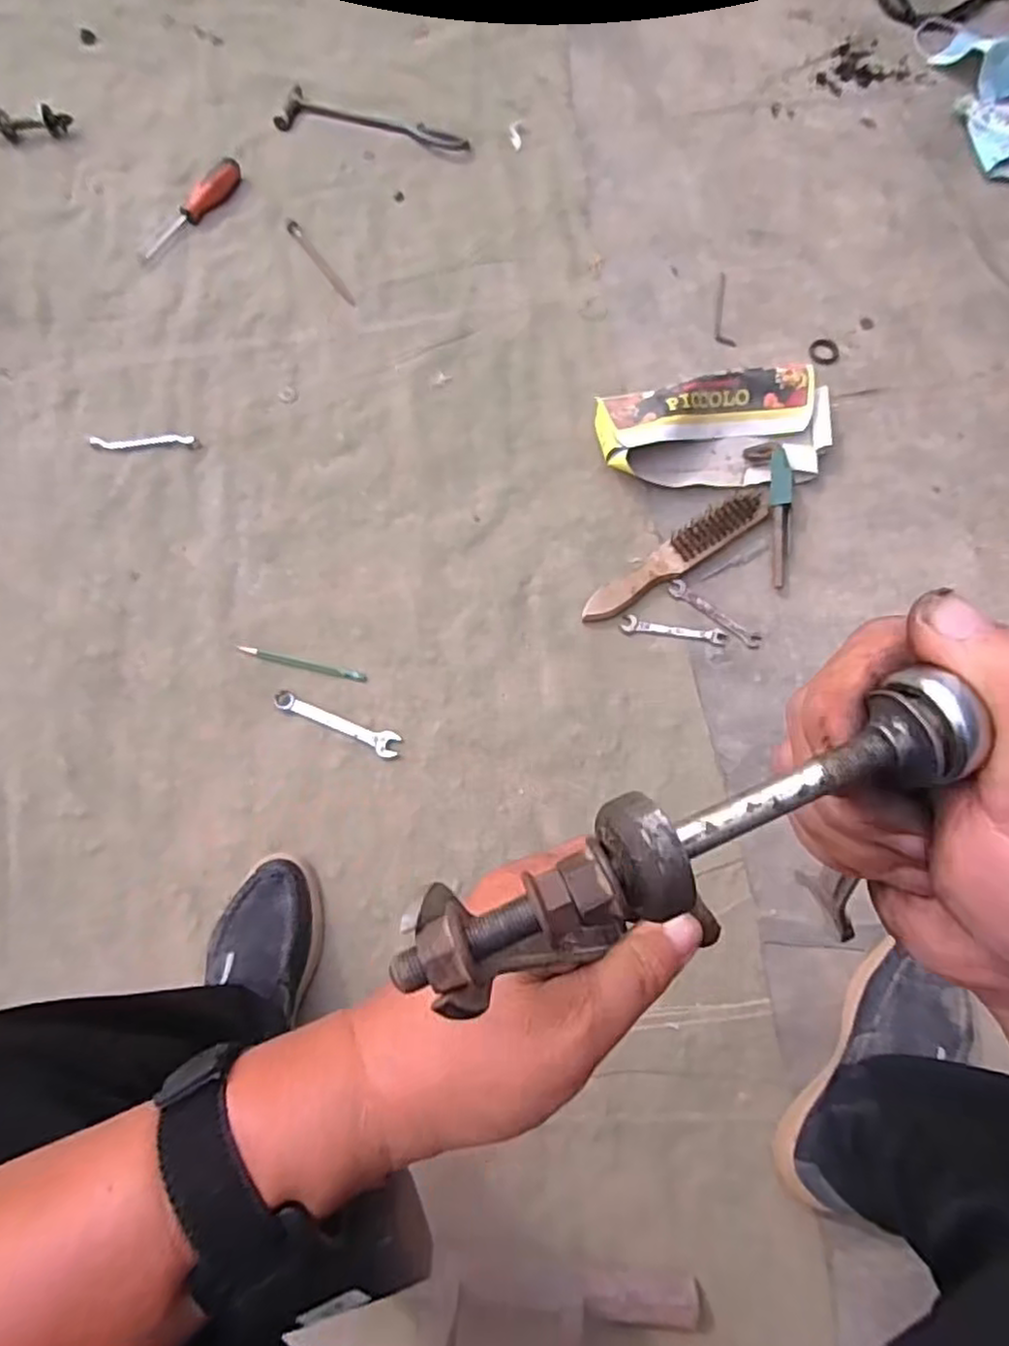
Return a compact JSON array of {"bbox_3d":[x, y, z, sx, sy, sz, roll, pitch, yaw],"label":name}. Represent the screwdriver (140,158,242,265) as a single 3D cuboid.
[{"bbox_3d":[-0.442,-0.648,0.971,0.033,0.024,0.191,37,80,9],"label":"screwdriver"}]

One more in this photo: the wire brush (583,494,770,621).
[{"bbox_3d":[0.200,-0.137,0.822,0.249,0.025,0.045,-32,78,-6],"label":"wire brush"}]

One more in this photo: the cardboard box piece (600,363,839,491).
[{"bbox_3d":[0.257,-0.295,0.852,0.278,0.055,0.136,-6,77,-1],"label":"cardboard box piece"}]

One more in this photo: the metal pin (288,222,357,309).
[{"bbox_3d":[-0.255,-0.567,0.957,0.018,0.011,0.166,-33,79,-7],"label":"metal pin"}]

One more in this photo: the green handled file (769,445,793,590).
[{"bbox_3d":[0.327,-0.189,0.829,0.028,0.033,0.170,6,77,2],"label":"green handled file"}]

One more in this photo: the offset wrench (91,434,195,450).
[{"bbox_3d":[-0.467,-0.299,0.895,0.128,0.008,0.019,-5,77,0],"label":"offset wrench"}]

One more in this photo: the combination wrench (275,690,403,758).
[{"bbox_3d":[-0.192,0.058,0.796,0.154,0.011,0.027,22,78,6],"label":"combination wrench"}]

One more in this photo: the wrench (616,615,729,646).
[{"bbox_3d":[0.194,-0.049,0.807,0.118,0.005,0.021,9,77,3],"label":"wrench"}]

